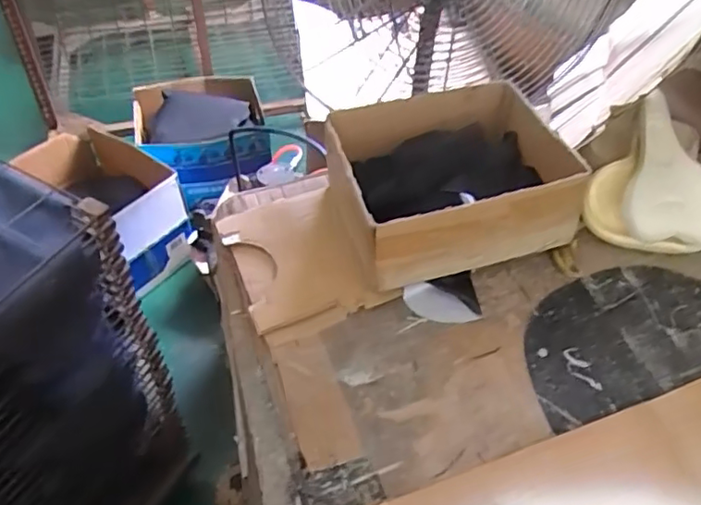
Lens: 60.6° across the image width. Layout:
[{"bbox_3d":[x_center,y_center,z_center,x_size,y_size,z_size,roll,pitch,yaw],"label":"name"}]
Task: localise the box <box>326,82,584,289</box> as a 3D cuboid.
[{"bbox_3d":[0.155,-0.115,0.939,0.340,0.132,0.287,-11,46,-14],"label":"box"}]

